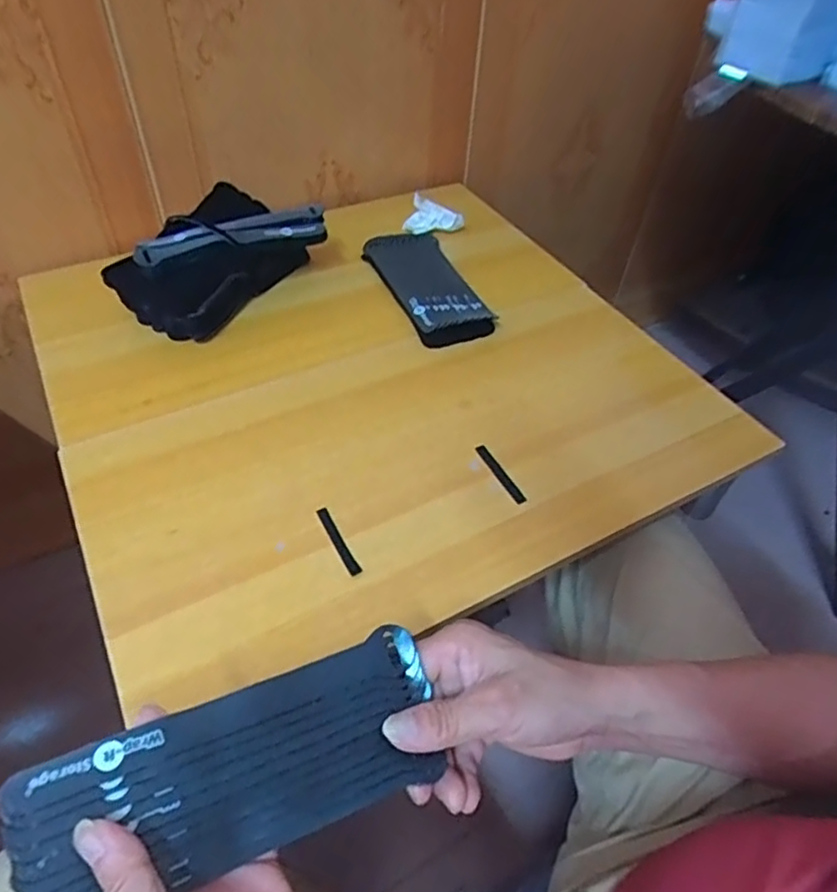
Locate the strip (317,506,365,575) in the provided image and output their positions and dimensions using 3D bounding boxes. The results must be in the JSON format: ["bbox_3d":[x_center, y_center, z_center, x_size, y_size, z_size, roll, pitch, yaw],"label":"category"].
[{"bbox_3d":[-0.065,0.075,0.498,0.010,0.004,0.068,-22,54,-22],"label":"strip"}]

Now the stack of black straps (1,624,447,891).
[{"bbox_3d":[-0.083,0.160,0.305,0.196,0.014,0.078,-15,76,-25],"label":"stack of black straps"}]

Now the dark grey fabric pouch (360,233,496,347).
[{"bbox_3d":[0.008,-0.193,0.726,0.086,0.026,0.209,-16,52,-18],"label":"dark grey fabric pouch"}]

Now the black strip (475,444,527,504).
[{"bbox_3d":[0.073,0.025,0.556,0.010,0.004,0.072,-23,54,-16],"label":"black strip"}]

